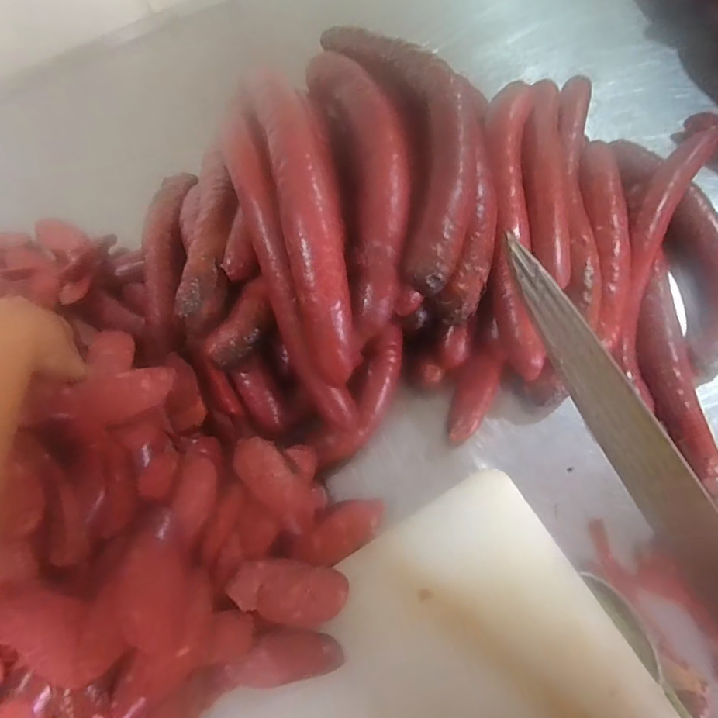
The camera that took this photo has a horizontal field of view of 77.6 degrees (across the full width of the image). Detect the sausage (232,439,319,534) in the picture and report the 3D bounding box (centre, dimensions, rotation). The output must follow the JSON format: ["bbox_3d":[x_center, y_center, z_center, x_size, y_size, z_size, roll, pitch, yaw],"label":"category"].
[{"bbox_3d":[-0.067,0.101,0.364,0.034,0.028,0.085,-42,73,-12],"label":"sausage"}]

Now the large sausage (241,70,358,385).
[{"bbox_3d":[-0.040,-0.106,0.325,0.042,0.047,0.247,-13,83,-2],"label":"large sausage"}]

